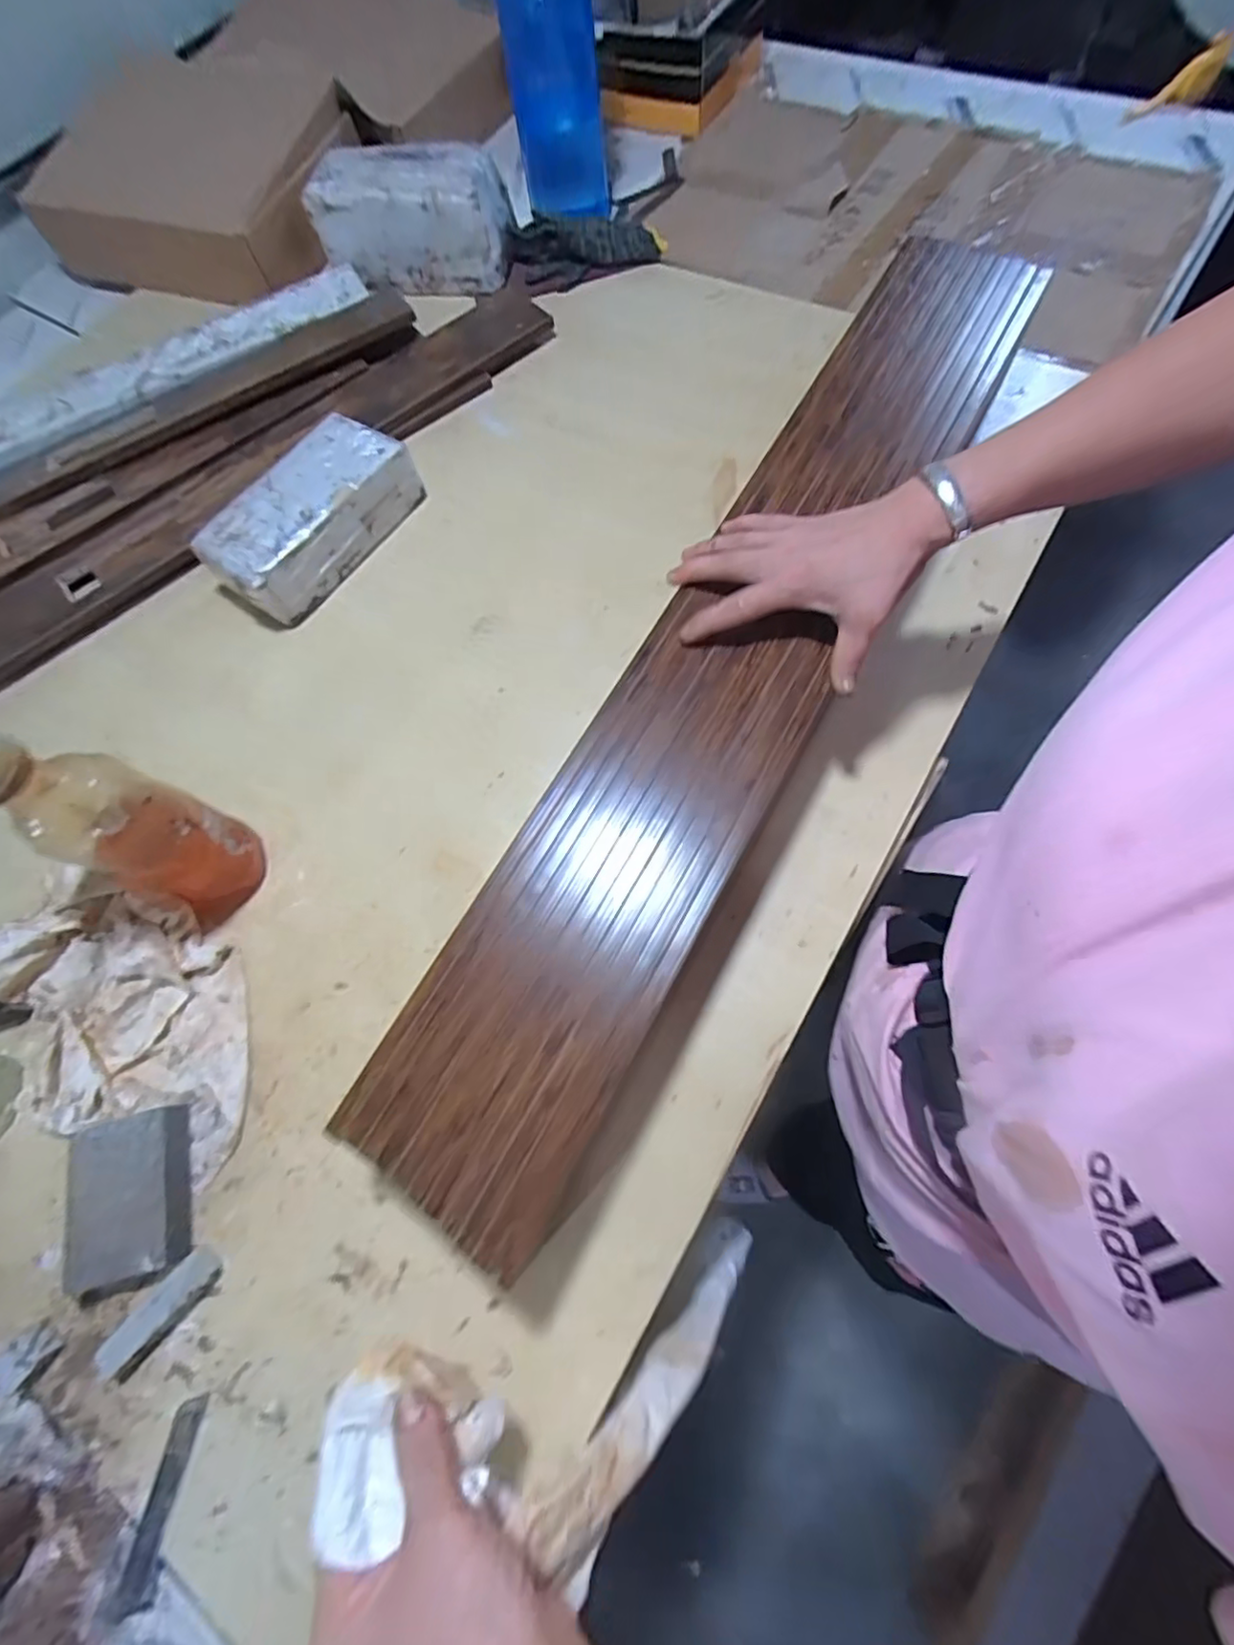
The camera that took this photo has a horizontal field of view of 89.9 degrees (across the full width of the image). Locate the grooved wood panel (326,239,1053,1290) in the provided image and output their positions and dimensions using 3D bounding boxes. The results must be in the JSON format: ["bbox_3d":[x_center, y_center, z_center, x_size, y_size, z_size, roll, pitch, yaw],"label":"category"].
[{"bbox_3d":[0.103,-0.151,0.453,0.135,0.018,0.863,28,74,11],"label":"grooved wood panel"}]

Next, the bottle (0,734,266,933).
[{"bbox_3d":[-0.326,0.007,0.418,0.069,0.203,0.079,26,74,15],"label":"bottle"}]

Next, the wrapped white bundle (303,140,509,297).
[{"bbox_3d":[-0.240,-0.720,0.734,0.212,0.097,0.133,20,72,13],"label":"wrapped white bundle"}]

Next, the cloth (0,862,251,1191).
[{"bbox_3d":[-0.375,0.129,0.446,0.246,0.058,0.180,13,70,6],"label":"cloth"}]

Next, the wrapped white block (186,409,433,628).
[{"bbox_3d":[-0.298,-0.300,0.610,0.103,0.066,0.208,32,75,17],"label":"wrapped white block"}]

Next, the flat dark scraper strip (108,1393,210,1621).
[{"bbox_3d":[-0.273,0.407,0.367,0.020,0.004,0.106,7,70,9],"label":"flat dark scraper strip"}]

